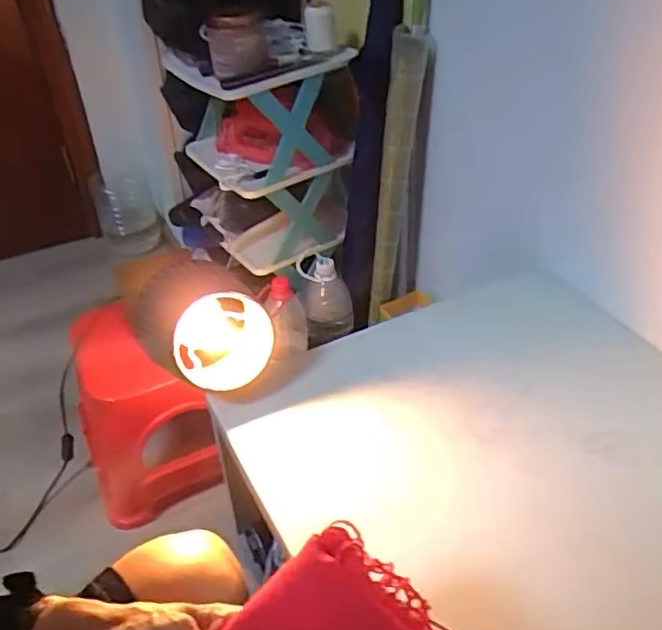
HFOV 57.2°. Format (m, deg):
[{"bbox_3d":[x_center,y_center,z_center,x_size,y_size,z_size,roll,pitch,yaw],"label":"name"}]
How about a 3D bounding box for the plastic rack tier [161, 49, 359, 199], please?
[{"bbox_3d":[-0.120,-0.348,1.015,0.237,0.181,0.256,-24,45,-25],"label":"plastic rack tier"}]

